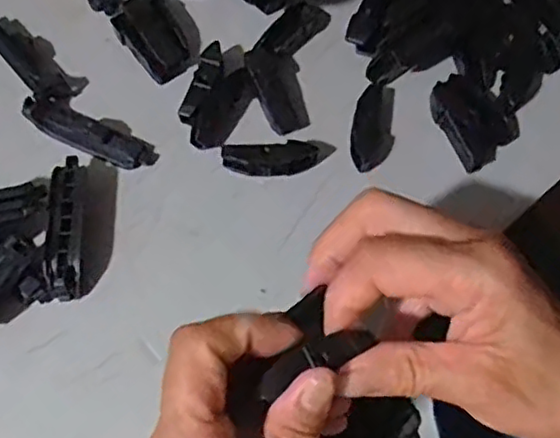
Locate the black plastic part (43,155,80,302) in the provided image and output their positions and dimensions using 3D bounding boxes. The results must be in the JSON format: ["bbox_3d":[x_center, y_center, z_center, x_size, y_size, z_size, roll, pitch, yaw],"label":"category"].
[{"bbox_3d":[-0.113,0.004,0.343,0.016,0.015,0.075,-5,66,-4],"label":"black plastic part"}]

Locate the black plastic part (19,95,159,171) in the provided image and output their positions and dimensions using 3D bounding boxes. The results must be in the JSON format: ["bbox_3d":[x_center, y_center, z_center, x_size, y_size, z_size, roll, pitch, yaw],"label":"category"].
[{"bbox_3d":[-0.107,-0.049,0.370,0.078,0.012,0.022,24,67,9],"label":"black plastic part"}]

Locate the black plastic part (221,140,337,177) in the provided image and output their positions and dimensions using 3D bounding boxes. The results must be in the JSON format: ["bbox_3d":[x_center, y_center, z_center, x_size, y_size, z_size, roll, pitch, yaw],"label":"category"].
[{"bbox_3d":[0.000,-0.035,0.365,0.062,0.014,0.018,-9,66,-6],"label":"black plastic part"}]

